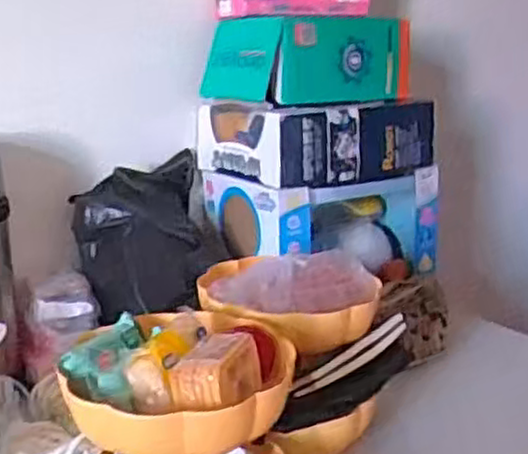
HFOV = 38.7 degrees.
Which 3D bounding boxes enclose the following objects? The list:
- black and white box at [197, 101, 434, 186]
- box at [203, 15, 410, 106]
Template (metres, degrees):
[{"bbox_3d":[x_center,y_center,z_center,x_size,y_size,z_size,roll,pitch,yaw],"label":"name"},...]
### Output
[{"bbox_3d":[0.073,-0.127,1.038,0.259,0.094,0.195,-10,17,-33],"label":"black and white box"},{"bbox_3d":[0.062,-0.228,1.023,0.235,0.104,0.153,-10,17,-33],"label":"box"}]

